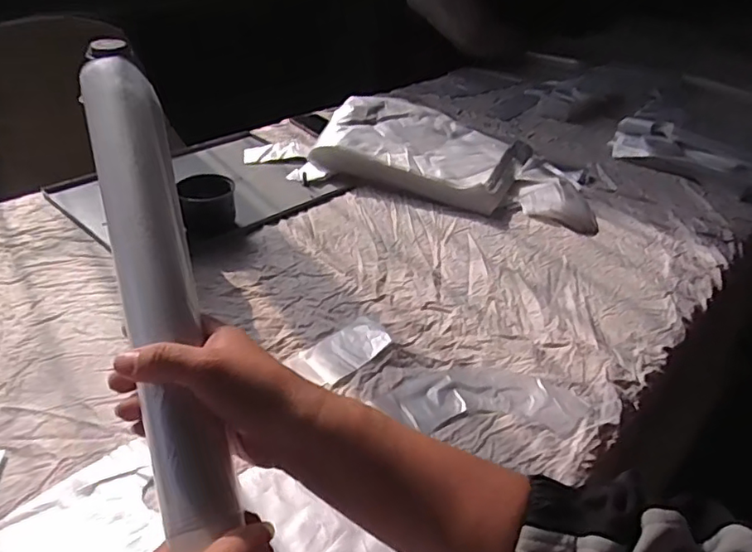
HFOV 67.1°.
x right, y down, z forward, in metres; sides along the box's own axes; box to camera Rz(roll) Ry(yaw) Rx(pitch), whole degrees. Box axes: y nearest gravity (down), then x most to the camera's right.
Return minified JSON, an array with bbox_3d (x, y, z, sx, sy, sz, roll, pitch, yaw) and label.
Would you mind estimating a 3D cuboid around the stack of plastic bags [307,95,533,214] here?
[{"bbox_3d":[0.092,-0.255,1.118,0.380,0.092,0.267,19,38,19],"label":"stack of plastic bags"}]

